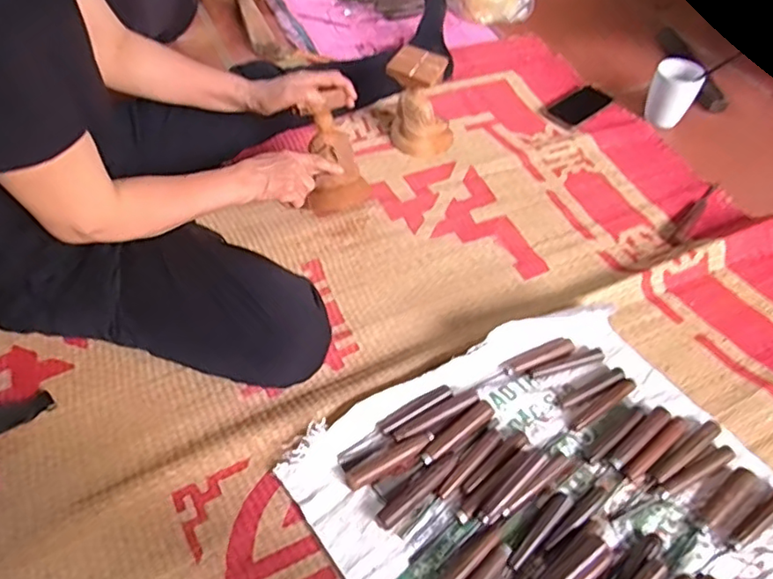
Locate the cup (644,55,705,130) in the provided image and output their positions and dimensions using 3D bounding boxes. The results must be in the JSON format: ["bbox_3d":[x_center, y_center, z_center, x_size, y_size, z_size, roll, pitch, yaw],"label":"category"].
[{"bbox_3d":[0.557,-0.386,1.131,0.083,0.108,0.077,10,52,7],"label":"cup"}]

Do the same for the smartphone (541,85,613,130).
[{"bbox_3d":[0.377,-0.367,1.154,0.141,0.010,0.079,-32,59,-24],"label":"smartphone"}]

